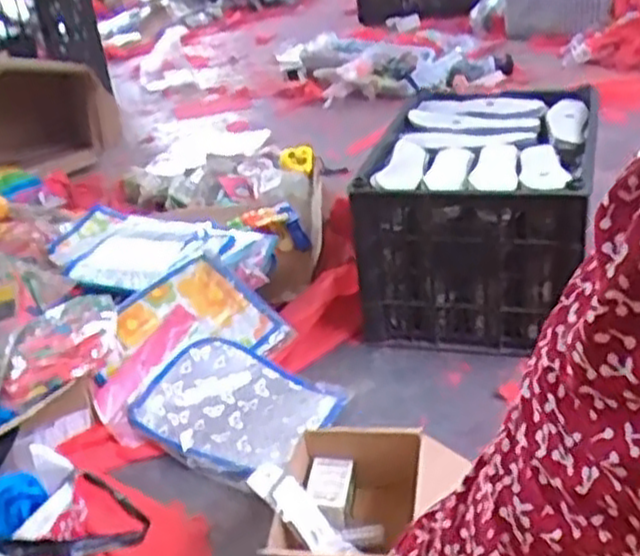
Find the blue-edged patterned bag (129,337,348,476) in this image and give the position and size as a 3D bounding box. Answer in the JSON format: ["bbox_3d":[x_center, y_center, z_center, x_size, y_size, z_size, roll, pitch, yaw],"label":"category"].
[{"bbox_3d":[-0.121,0.178,1.134,0.259,0.054,0.212,11,34,31],"label":"blue-edged patterned bag"}]

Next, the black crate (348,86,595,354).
[{"bbox_3d":[0.289,-0.121,1.350,0.329,0.265,0.501,3,30,20],"label":"black crate"}]

